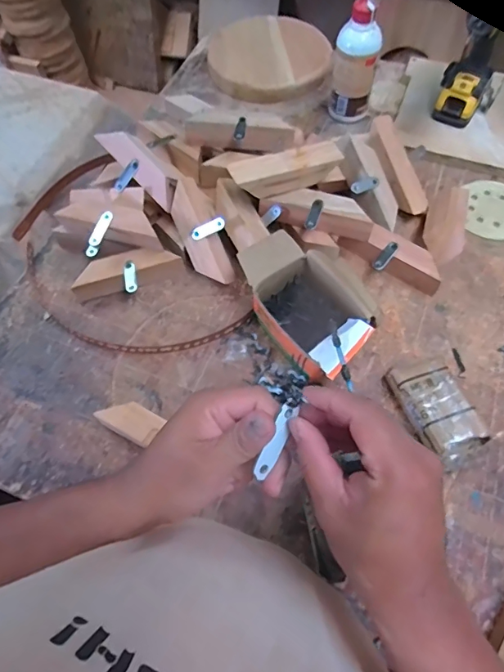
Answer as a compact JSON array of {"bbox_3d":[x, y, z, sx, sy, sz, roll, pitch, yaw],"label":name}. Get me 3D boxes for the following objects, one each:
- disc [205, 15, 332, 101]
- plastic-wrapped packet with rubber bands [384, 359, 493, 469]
[{"bbox_3d":[0.025,-0.548,0.907,0.219,0.029,0.240,-1,62,2],"label":"disc"},{"bbox_3d":[0.231,0.086,0.570,0.091,0.051,0.137,-20,63,-8],"label":"plastic-wrapped packet with rubber bands"}]

